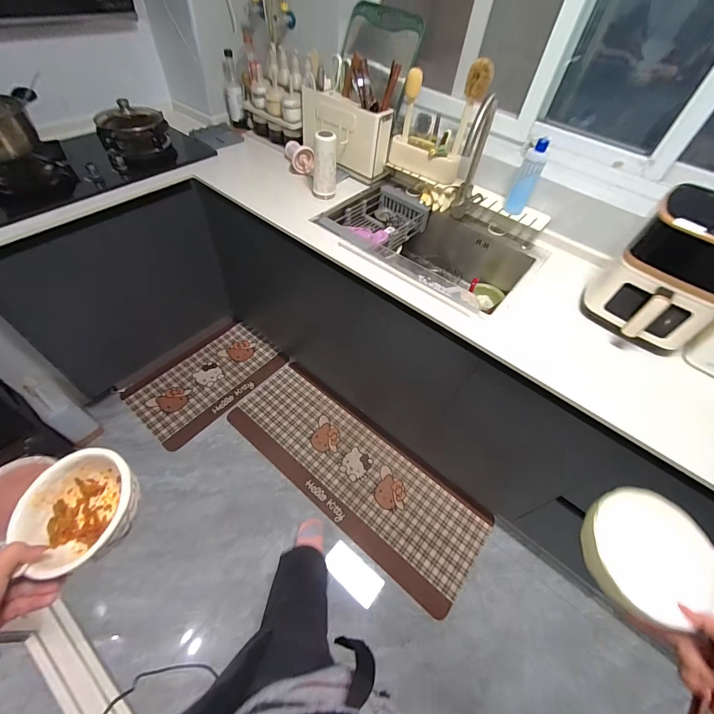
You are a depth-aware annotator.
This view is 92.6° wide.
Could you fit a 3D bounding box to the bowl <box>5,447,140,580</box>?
[{"bbox_3d":[-0.310,0.174,0.388,0.122,0.071,0.115,2,52,-3],"label":"bowl"}]

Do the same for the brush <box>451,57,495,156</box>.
[{"bbox_3d":[0.359,-0.780,1.081,0.037,0.250,0.069,-27,64,-28],"label":"brush"}]

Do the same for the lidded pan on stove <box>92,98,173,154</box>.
[{"bbox_3d":[-0.849,-0.868,1.313,0.223,0.183,0.177,-13,58,-20],"label":"lidded pan on stove"}]

